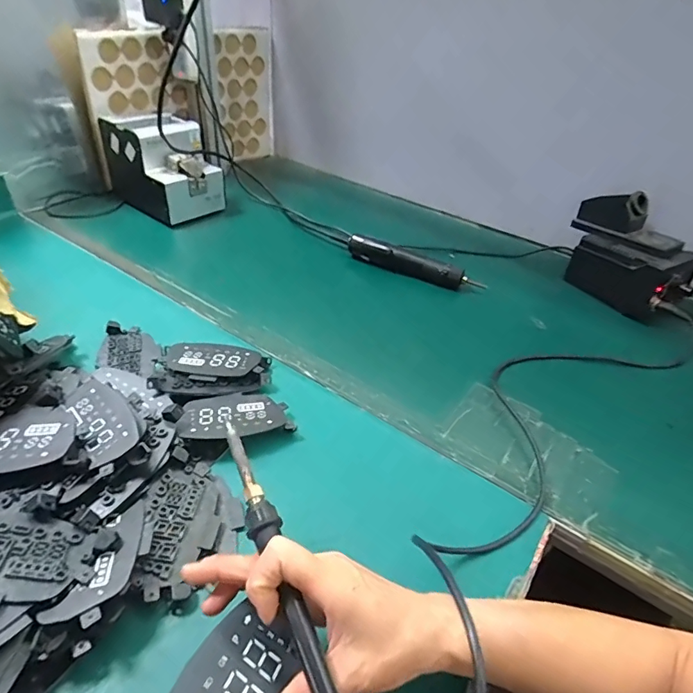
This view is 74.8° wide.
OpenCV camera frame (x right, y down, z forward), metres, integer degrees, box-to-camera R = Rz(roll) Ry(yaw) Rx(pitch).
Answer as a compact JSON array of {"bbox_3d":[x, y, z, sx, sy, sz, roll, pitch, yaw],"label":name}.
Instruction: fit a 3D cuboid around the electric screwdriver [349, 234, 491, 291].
[{"bbox_3d":[0.107,-0.137,0.742,0.227,0.033,0.029,21,42,18],"label":"electric screwdriver"}]

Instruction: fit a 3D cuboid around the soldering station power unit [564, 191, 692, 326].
[{"bbox_3d":[0.440,-0.144,0.718,0.089,0.135,0.197,-27,49,-32],"label":"soldering station power unit"}]

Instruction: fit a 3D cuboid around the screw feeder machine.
[{"bbox_3d":[-0.337,-0.337,0.839,0.195,0.142,0.129,31,46,28],"label":"screw feeder machine"}]

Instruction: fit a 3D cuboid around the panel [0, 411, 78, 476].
[{"bbox_3d":[-0.264,0.074,0.363,0.089,0.009,0.061,2,40,-4],"label":"panel"}]

